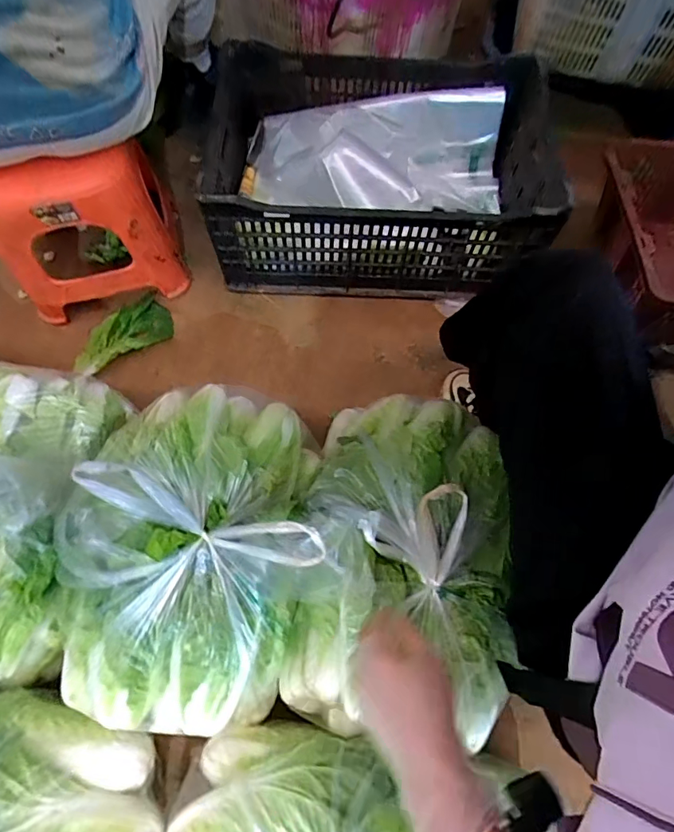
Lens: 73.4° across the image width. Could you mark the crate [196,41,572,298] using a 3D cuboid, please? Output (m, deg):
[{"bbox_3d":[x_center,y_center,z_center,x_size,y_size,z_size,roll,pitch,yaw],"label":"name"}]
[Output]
[{"bbox_3d":[0.109,-0.500,0.900,0.680,0.208,0.467,1,67,-1],"label":"crate"}]

